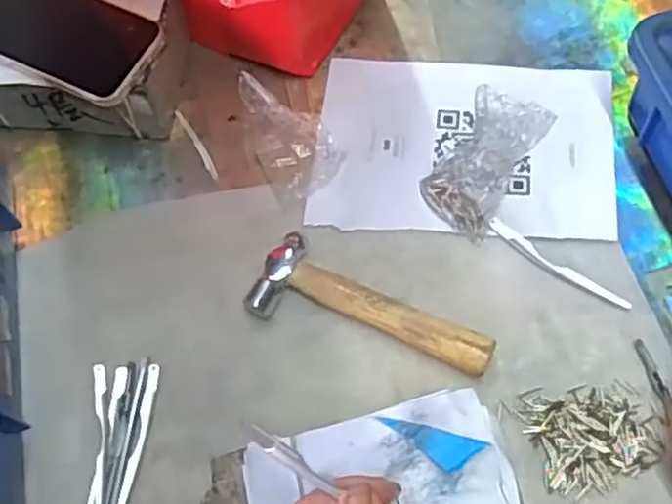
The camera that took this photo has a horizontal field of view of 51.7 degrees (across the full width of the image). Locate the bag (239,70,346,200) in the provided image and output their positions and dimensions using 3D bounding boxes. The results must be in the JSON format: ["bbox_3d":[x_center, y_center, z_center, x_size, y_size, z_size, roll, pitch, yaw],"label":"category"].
[{"bbox_3d":[-0.034,-0.088,0.501,0.056,0.028,0.093,-32,68,-12],"label":"bag"}]

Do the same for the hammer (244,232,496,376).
[{"bbox_3d":[0.024,0.038,0.447,0.156,0.015,0.057,20,68,12],"label":"hammer"}]

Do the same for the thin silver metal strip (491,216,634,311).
[{"bbox_3d":[0.146,0.009,0.459,0.102,0.005,0.010,36,72,17],"label":"thin silver metal strip"}]

